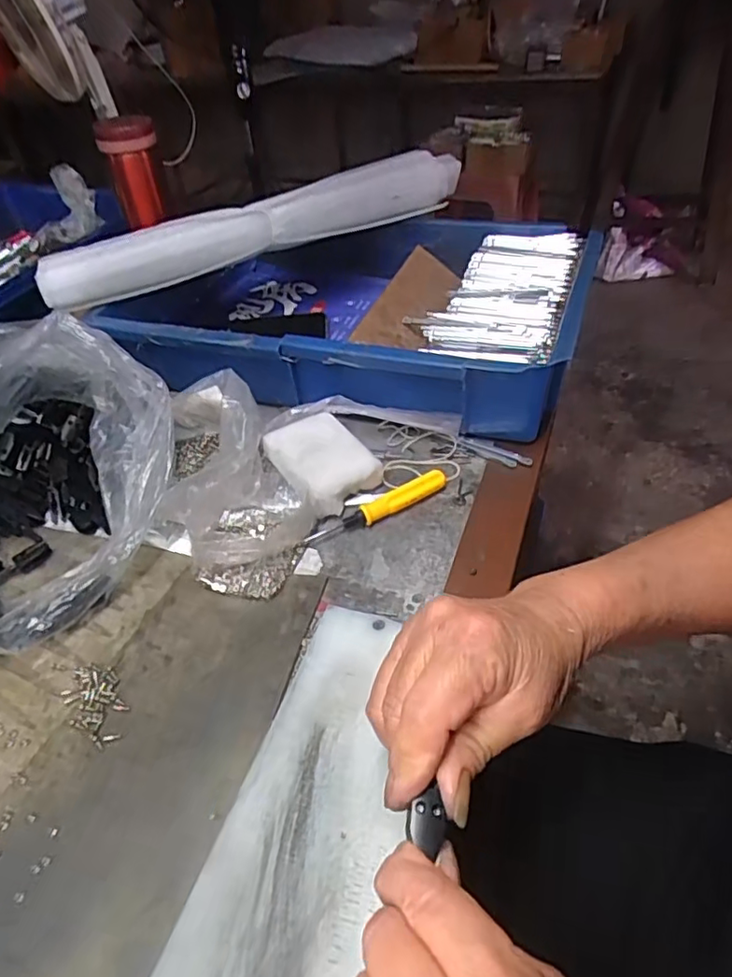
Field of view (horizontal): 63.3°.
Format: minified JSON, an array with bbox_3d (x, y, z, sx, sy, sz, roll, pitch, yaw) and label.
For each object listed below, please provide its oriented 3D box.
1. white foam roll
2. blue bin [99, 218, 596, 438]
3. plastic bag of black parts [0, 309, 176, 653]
[{"bbox_3d":[-0.099,-0.261,0.584,0.424,0.054,0.040,-21,45,-17],"label":"white foam roll"},{"bbox_3d":[-0.014,-0.177,0.584,0.416,0.081,0.275,11,46,17],"label":"blue bin"},{"bbox_3d":[-0.266,-0.032,0.424,0.265,0.126,0.193,27,52,30],"label":"plastic bag of black parts"}]

